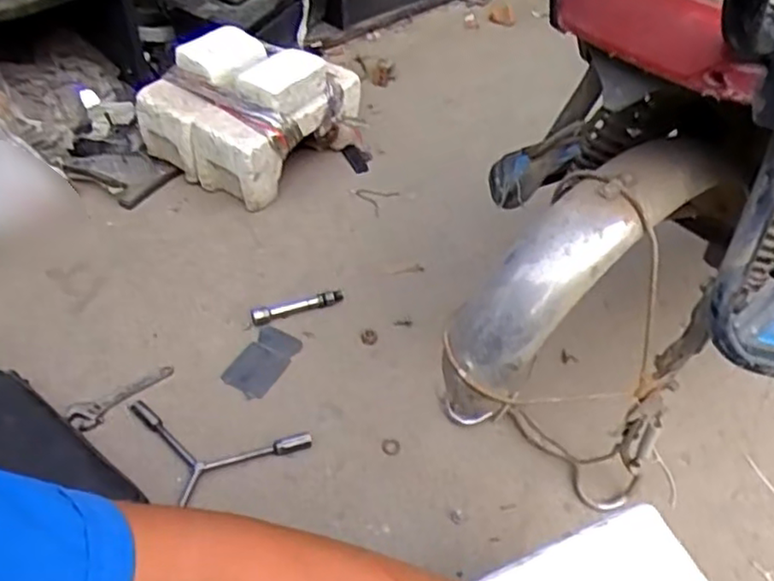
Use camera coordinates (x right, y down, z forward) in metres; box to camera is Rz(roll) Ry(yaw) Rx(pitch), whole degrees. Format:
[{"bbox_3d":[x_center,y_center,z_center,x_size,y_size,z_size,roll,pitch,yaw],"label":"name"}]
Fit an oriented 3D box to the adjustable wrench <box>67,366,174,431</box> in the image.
[{"bbox_3d":[-0.346,0.141,0.879,0.138,0.014,0.038,-23,51,-25],"label":"adjustable wrench"}]

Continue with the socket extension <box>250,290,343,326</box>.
[{"bbox_3d":[-0.134,0.024,1.009,0.143,0.019,0.025,-15,48,-18],"label":"socket extension"}]

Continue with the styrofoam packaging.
[{"bbox_3d":[-0.252,-0.339,1.279,0.279,0.211,0.326,27,49,19],"label":"styrofoam packaging"}]

